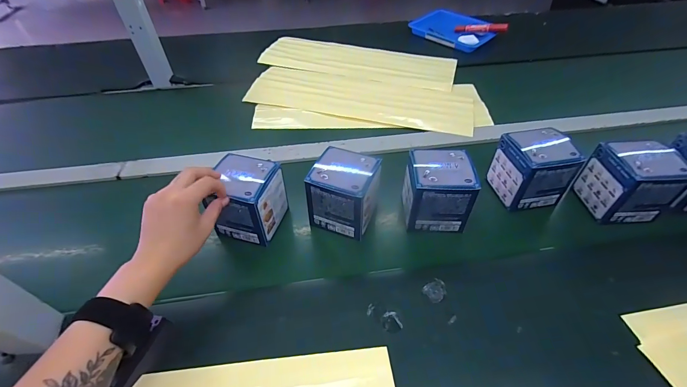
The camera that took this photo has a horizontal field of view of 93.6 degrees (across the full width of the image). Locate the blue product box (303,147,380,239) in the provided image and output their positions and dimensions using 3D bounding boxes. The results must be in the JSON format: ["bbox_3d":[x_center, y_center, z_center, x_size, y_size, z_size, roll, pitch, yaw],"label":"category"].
[{"bbox_3d":[-0.001,-0.002,0.461,0.096,0.092,0.079,12,47,14],"label":"blue product box"}]

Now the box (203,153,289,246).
[{"bbox_3d":[-0.134,0.007,0.452,0.079,0.096,0.080,13,46,12],"label":"box"}]

